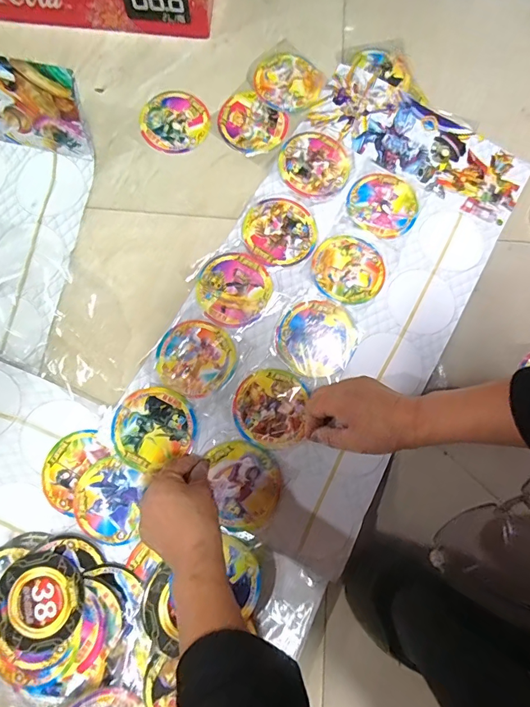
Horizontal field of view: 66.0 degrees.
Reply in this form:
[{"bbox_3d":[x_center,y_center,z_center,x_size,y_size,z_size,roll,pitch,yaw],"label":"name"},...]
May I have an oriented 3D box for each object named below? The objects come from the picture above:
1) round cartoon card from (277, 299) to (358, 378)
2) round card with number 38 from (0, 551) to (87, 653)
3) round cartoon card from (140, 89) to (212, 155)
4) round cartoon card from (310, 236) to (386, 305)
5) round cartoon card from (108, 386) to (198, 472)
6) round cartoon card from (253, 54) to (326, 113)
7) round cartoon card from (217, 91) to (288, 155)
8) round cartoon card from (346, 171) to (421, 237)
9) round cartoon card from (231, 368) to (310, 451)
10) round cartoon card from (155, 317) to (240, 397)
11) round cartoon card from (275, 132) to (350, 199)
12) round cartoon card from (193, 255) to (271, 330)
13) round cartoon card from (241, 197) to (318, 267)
[{"bbox_3d":[0.066,-0.020,0.512,0.093,0.009,0.094,0,78,0],"label":"round cartoon card"},{"bbox_3d":[-0.246,0.266,0.443,0.094,0.007,0.094,0,76,0],"label":"round card with number 38"},{"bbox_3d":[-0.126,-0.327,0.575,0.096,0.006,0.095,0,78,0],"label":"round cartoon card"},{"bbox_3d":[0.110,-0.111,0.535,0.093,0.006,0.093,0,78,0],"label":"round cartoon card"},{"bbox_3d":[-0.134,0.088,0.485,0.097,0.005,0.090,1,77,-3],"label":"round cartoon card"},{"bbox_3d":[0.033,-0.394,0.593,0.092,0.008,0.093,0,77,-1],"label":"round cartoon card"},{"bbox_3d":[-0.020,-0.323,0.575,0.097,0.005,0.087,34,80,7],"label":"round cartoon card"},{"bbox_3d":[0.163,-0.205,0.559,0.092,0.004,0.088,0,78,0],"label":"round cartoon card"},{"bbox_3d":[0.006,0.066,0.499,0.087,0.004,0.092,0,78,0],"label":"round cartoon card"},{"bbox_3d":[-0.085,0.006,0.507,0.093,0.006,0.093,0,78,0],"label":"round cartoon card"},{"bbox_3d":[0.068,-0.262,0.562,0.095,0.006,0.093,0,78,0],"label":"round cartoon card"},{"bbox_3d":[-0.040,-0.082,0.523,0.090,0.007,0.092,0,78,0],"label":"round cartoon card"},{"bbox_3d":[0.020,-0.160,0.537,0.094,0.007,0.093,0,78,0],"label":"round cartoon card"}]

